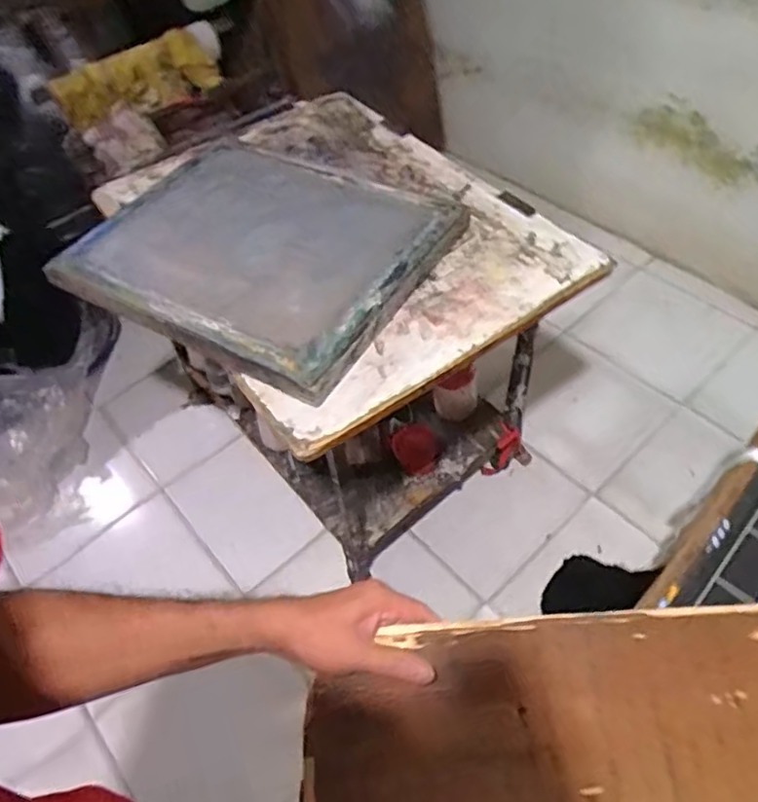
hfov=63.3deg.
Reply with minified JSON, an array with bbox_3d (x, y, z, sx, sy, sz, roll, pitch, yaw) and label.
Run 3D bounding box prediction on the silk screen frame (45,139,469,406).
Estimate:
[{"bbox_3d":[-0.201,-0.267,1.038,0.569,0.060,0.467,23,58,21],"label":"silk screen frame"}]

